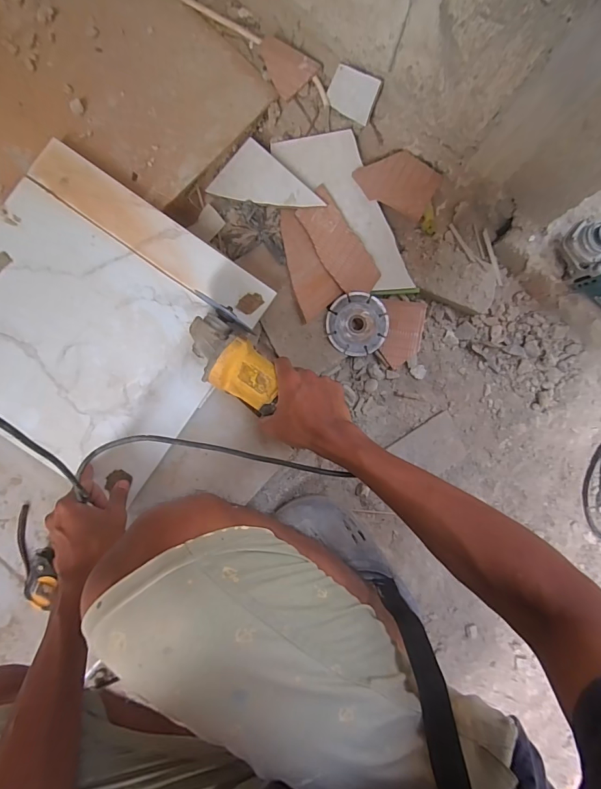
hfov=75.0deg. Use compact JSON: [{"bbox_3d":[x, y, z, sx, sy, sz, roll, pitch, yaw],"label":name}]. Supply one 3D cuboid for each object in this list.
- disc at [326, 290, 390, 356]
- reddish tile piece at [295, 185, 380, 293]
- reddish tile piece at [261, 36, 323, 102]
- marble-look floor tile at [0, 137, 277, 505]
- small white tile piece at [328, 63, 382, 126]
[{"bbox_3d":[0.090,-0.111,0.617,0.094,0.004,0.096,0,94,-4],"label":"disc"},{"bbox_3d":[0.058,-0.233,0.611,0.062,0.005,0.170,-32,86,13],"label":"reddish tile piece"},{"bbox_3d":[-0.022,-0.519,0.610,0.069,0.012,0.090,-36,98,21],"label":"reddish tile piece"},{"bbox_3d":[-0.307,-0.115,0.577,0.397,0.016,0.364,34,89,0],"label":"marble-look floor tile"},{"bbox_3d":[0.080,-0.460,0.599,0.084,0.059,0.008,43,55,18],"label":"small white tile piece"}]

